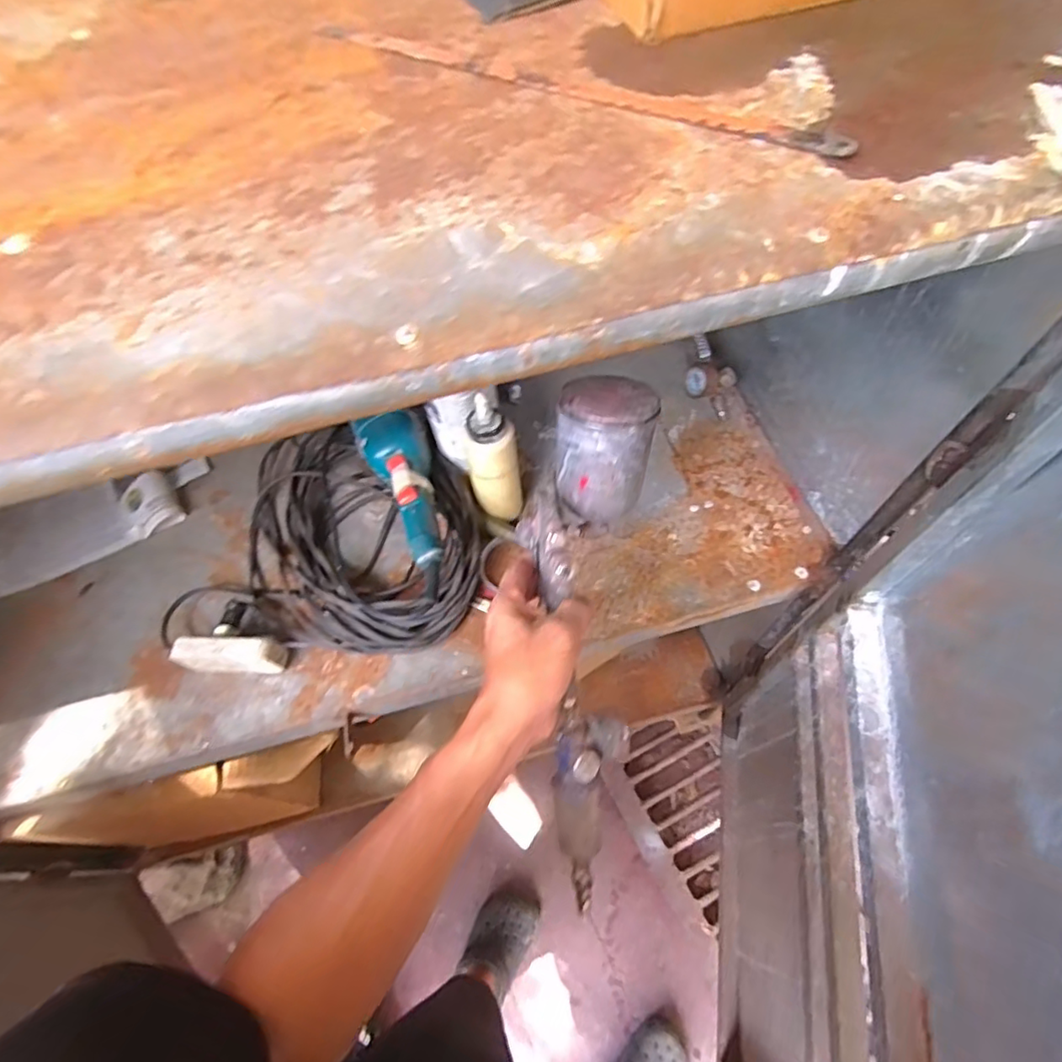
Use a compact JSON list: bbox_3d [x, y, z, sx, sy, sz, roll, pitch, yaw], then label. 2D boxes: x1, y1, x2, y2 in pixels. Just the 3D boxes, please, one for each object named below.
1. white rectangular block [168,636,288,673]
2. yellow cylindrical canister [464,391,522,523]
[{"bbox_3d":[-0.314,0.133,0.617,0.105,0.065,0.028,0,62,1],"label":"white rectangular block"},{"bbox_3d":[-0.039,-0.071,0.620,0.050,0.165,0.042,-8,62,-3],"label":"yellow cylindrical canister"}]

